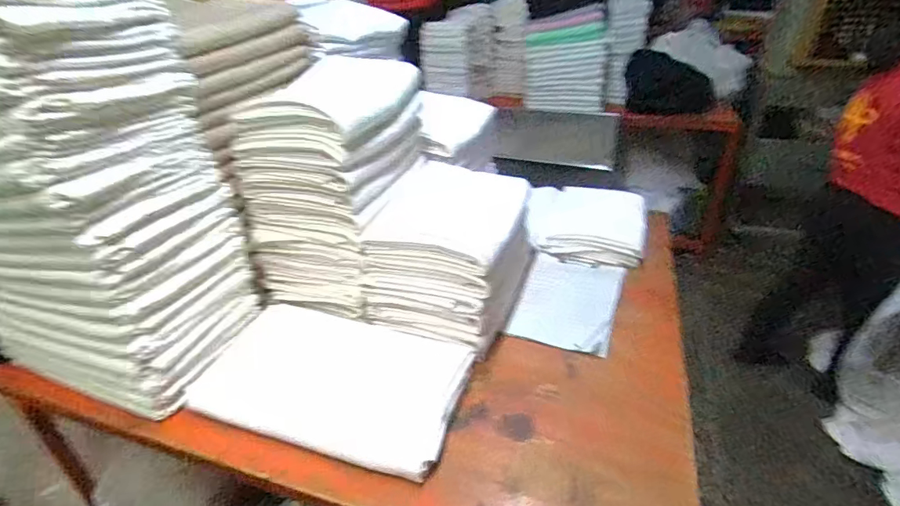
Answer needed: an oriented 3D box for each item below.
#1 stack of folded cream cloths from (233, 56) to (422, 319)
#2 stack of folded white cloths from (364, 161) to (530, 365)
[{"bbox_3d":[-0.239,-0.172,1.051,0.268,0.414,0.408,8,33,16],"label":"stack of folded cream cloths"},{"bbox_3d":[0.013,-0.015,1.033,0.271,0.232,0.420,8,33,17],"label":"stack of folded white cloths"}]

